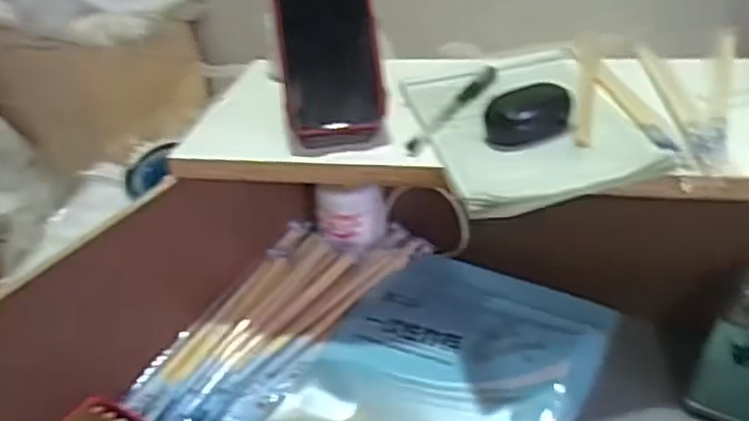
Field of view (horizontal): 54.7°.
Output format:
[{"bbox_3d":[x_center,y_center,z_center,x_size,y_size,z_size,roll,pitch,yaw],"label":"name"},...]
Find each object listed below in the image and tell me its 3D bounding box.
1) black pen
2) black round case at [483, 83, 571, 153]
[{"bbox_3d":[0.064,-0.085,0.586,0.013,0.012,0.139,18,41,31],"label":"black pen"},{"bbox_3d":[0.115,-0.071,0.536,0.065,0.035,0.026,-15,35,-13],"label":"black round case"}]

